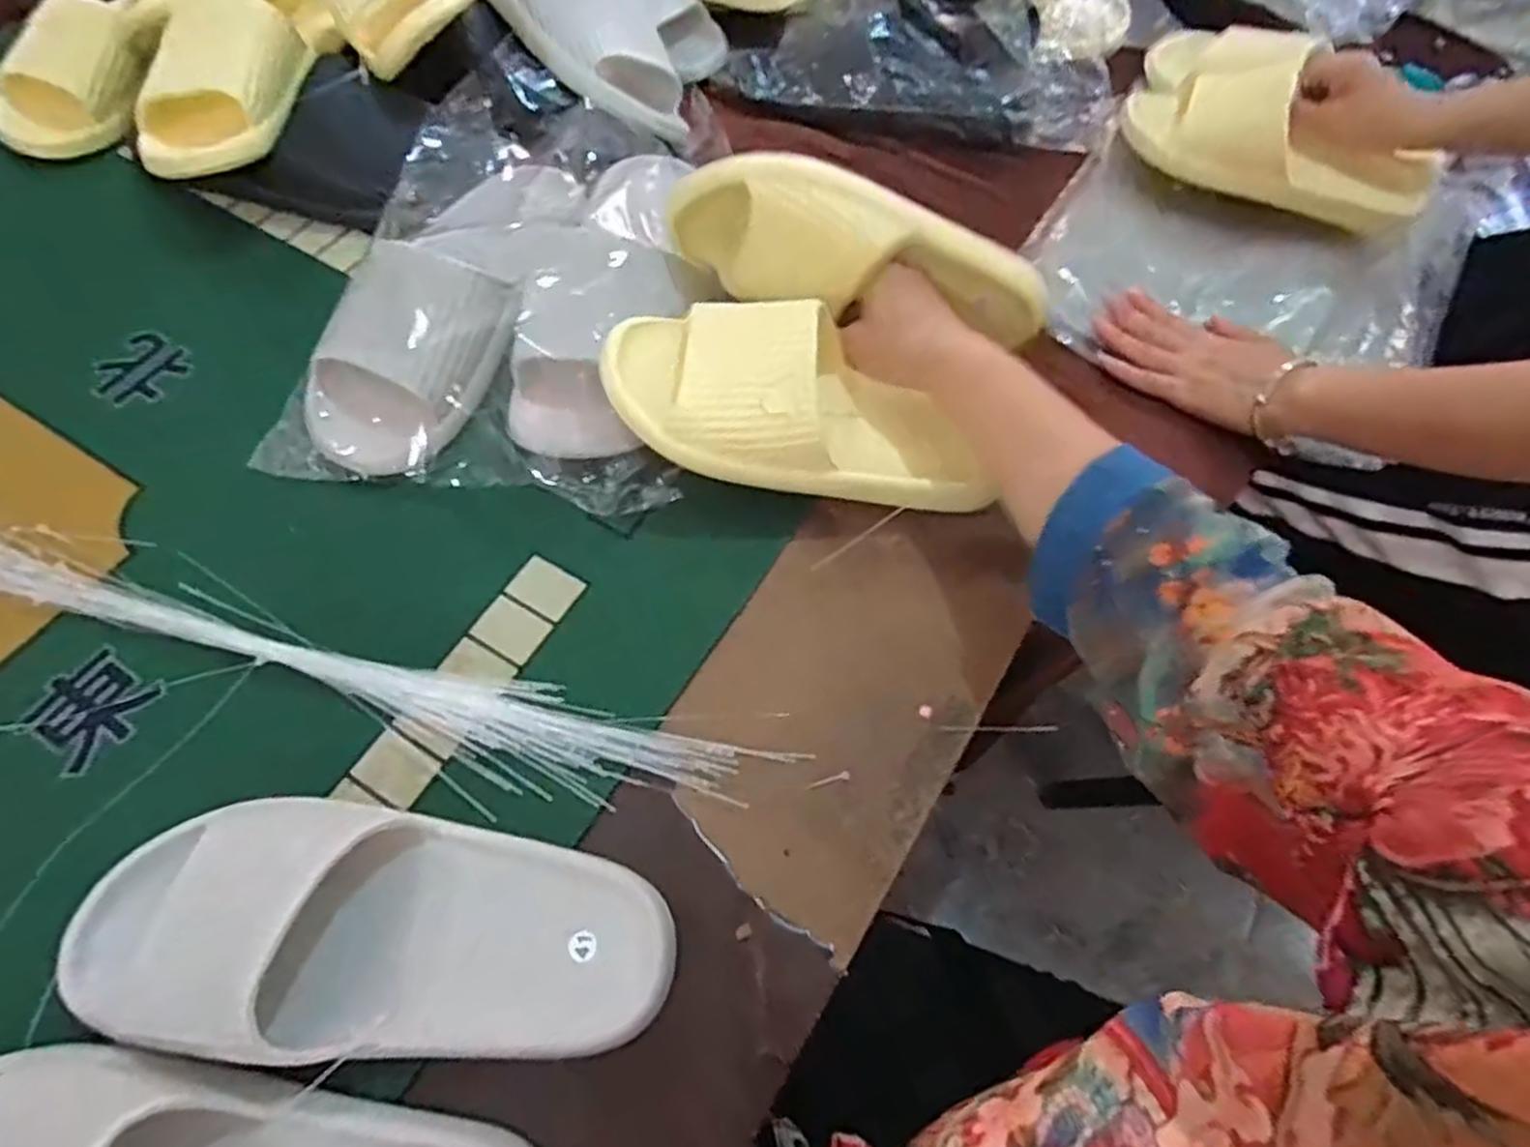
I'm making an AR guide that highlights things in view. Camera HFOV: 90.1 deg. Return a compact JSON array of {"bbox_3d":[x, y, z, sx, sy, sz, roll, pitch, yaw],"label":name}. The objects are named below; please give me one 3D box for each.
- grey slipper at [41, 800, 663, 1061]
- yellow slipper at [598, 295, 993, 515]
[{"bbox_3d":[-0.173,0.156,0.330,0.260,0.056,0.102,4,60,-1],"label":"grey slipper"},{"bbox_3d":[0.021,-0.099,0.433,0.221,0.058,0.093,17,62,-7],"label":"yellow slipper"}]

